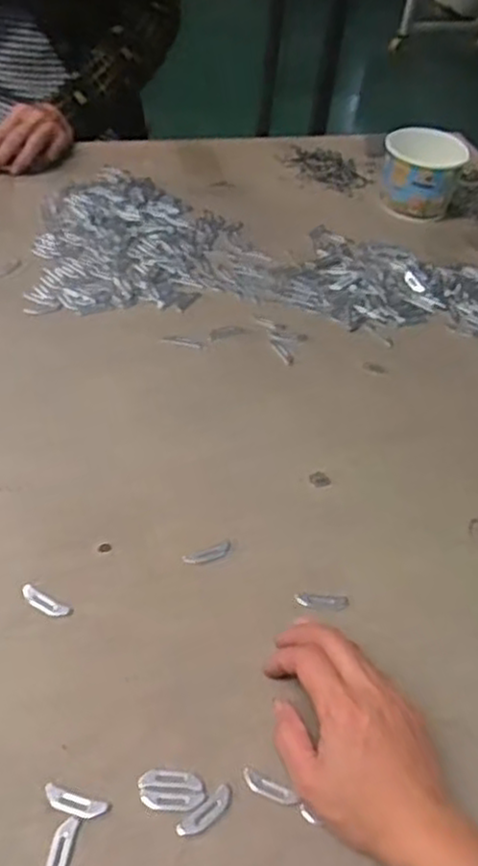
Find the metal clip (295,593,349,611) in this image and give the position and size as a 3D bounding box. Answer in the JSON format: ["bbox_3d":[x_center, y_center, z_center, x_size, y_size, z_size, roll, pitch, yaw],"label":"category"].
[{"bbox_3d":[0.058,0.114,0.499,0.037,0.004,0.011,2,47,-6],"label":"metal clip"}]

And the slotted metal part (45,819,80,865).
[{"bbox_3d":[-0.094,0.219,0.381,0.012,0.004,0.034,10,46,2],"label":"slotted metal part"}]

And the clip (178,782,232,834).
[{"bbox_3d":[-0.017,0.208,0.402,0.035,0.004,0.011,-30,57,-30],"label":"clip"}]

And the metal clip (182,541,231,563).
[{"bbox_3d":[-0.021,0.085,0.518,0.035,0.004,0.011,-14,50,-20],"label":"metal clip"}]

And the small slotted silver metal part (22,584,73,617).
[{"bbox_3d":[-0.128,0.111,0.481,0.038,0.004,0.012,24,48,15],"label":"small slotted silver metal part"}]

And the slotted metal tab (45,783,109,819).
[{"bbox_3d":[-0.089,0.201,0.399,0.036,0.004,0.011,15,47,7],"label":"slotted metal tab"}]

